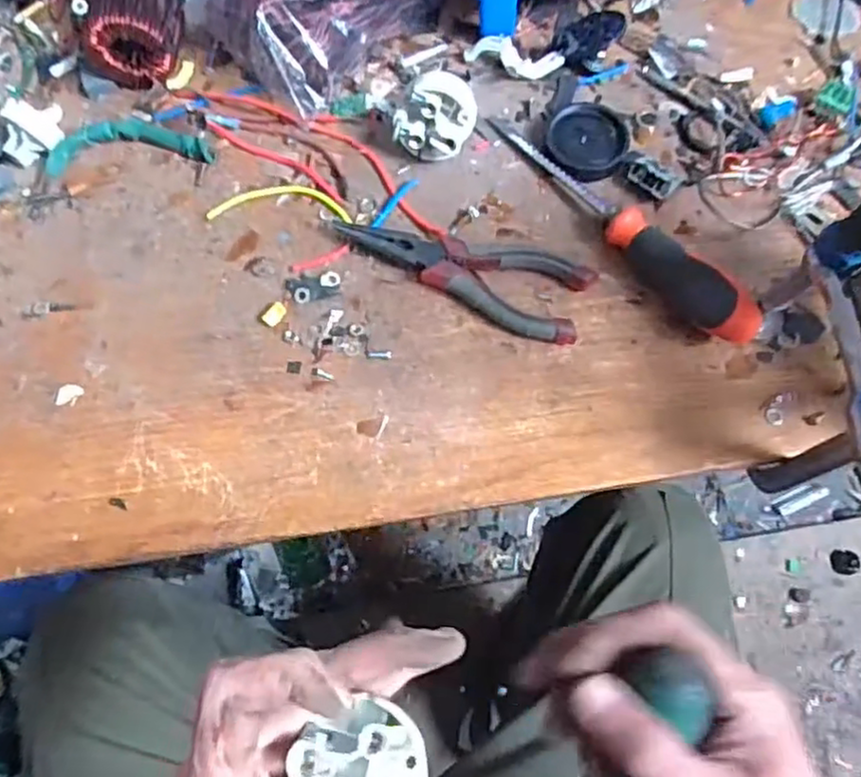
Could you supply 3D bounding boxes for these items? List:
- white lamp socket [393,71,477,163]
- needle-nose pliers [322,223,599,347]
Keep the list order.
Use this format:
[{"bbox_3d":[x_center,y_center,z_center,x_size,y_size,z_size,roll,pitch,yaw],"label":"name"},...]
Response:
[{"bbox_3d":[0.004,-0.166,0.422,0.045,0.046,0.040,17,72,7],"label":"white lamp socket"},{"bbox_3d":[0.013,-0.065,0.402,0.159,0.018,0.051,13,72,6],"label":"needle-nose pliers"}]

